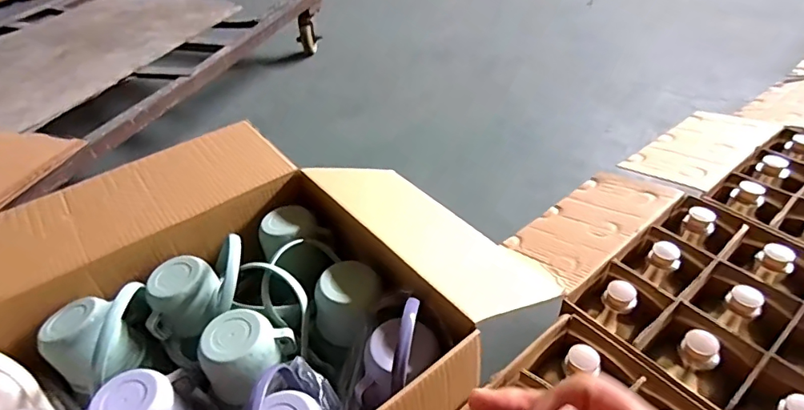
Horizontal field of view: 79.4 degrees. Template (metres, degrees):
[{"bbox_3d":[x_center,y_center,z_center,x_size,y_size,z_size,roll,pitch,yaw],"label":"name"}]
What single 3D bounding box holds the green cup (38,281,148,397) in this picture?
[{"bbox_3d":[-0.415,0.183,0.646,0.116,0.104,0.132,0,40,6],"label":"green cup"}]

